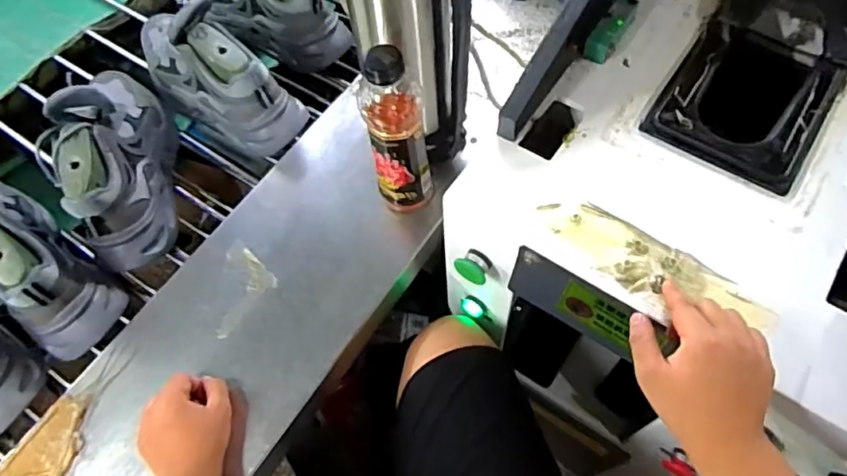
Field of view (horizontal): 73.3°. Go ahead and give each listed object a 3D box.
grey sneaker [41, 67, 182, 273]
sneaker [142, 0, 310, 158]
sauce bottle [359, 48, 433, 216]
[{"bbox_3d":[-0.390,-0.113,0.718,0.107,0.155,0.267,-23,65,-7],"label":"grey sneaker"},{"bbox_3d":[-0.302,-0.234,0.785,0.288,0.133,0.102,35,71,18],"label":"sneaker"},{"bbox_3d":[-0.029,-0.111,0.640,0.067,0.225,0.064,-18,65,-5],"label":"sauce bottle"}]

